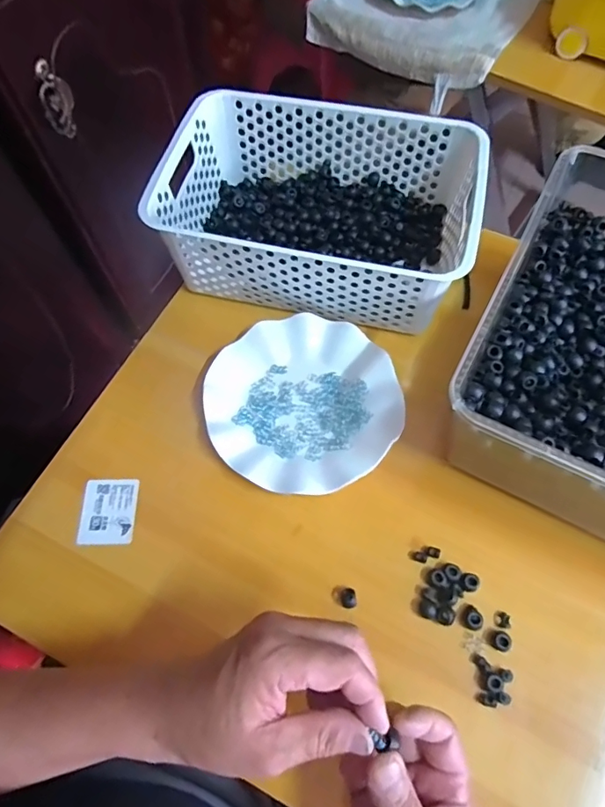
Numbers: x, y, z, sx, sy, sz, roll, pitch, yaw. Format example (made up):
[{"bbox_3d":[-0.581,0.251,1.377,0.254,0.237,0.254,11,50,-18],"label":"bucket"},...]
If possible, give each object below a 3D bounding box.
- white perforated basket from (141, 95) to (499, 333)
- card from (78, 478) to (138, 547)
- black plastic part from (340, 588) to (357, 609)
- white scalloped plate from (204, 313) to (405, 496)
[{"bbox_3d":[0.018,-0.205,0.527,0.304,0.106,0.206,12,65,6],"label":"white perforated basket"},{"bbox_3d":[-0.179,0.100,0.457,0.049,0.004,0.060,-1,64,-3],"label":"card"},{"bbox_3d":[0.038,0.162,0.412,0.013,0.008,0.015,-4,65,-1],"label":"black plastic part"},{"bbox_3d":[0.000,-0.002,0.483,0.177,0.021,0.180,0,65,1],"label":"white scalloped plate"}]

